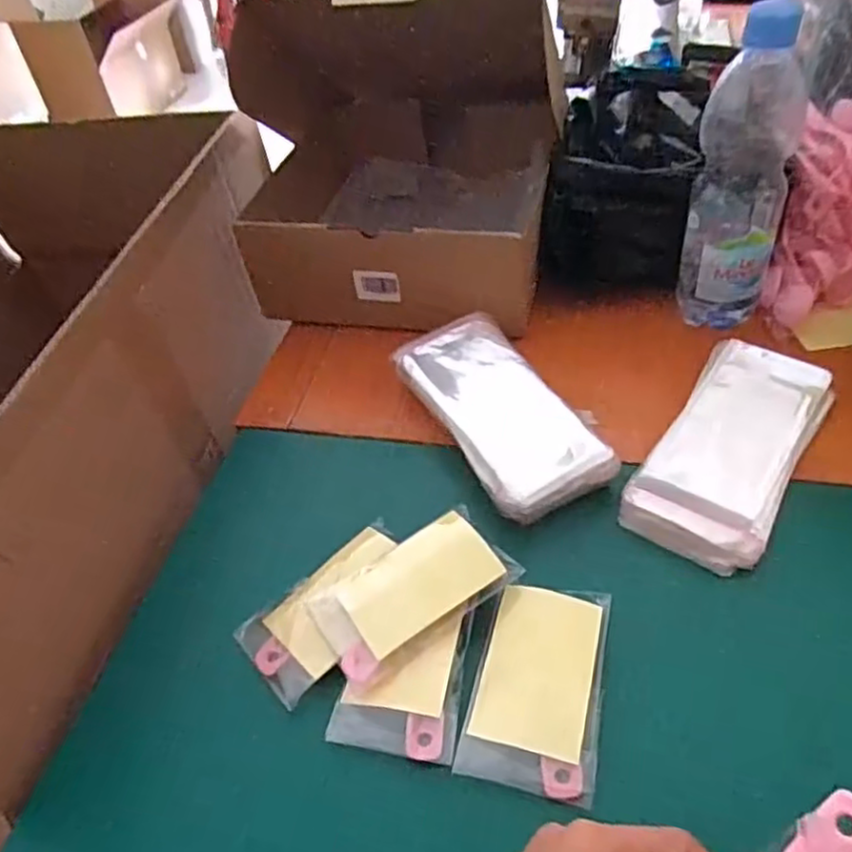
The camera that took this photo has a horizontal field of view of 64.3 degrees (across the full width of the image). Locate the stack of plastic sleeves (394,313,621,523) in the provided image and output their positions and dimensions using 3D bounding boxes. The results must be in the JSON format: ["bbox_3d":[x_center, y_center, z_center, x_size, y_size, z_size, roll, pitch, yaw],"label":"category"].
[{"bbox_3d":[0.051,-0.009,0.513,0.087,0.037,0.188,-23,49,-15],"label":"stack of plastic sleeves"}]

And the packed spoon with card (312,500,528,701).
[{"bbox_3d":[-0.007,0.099,0.415,0.116,0.022,0.068,-25,49,-16],"label":"packed spoon with card"}]

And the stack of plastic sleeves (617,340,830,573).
[{"bbox_3d":[0.217,0.015,0.481,0.089,0.031,0.190,25,54,27],"label":"stack of plastic sleeves"}]

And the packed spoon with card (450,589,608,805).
[{"bbox_3d":[0.065,0.145,0.388,0.069,0.016,0.118,8,48,14],"label":"packed spoon with card"}]

